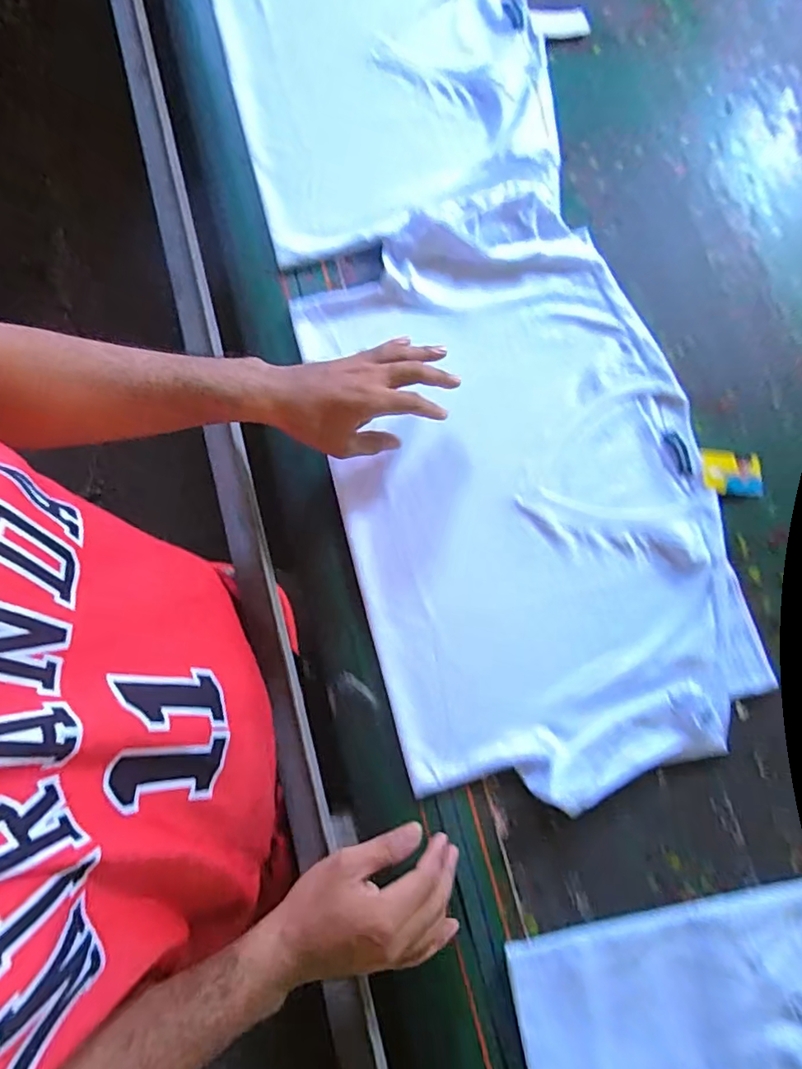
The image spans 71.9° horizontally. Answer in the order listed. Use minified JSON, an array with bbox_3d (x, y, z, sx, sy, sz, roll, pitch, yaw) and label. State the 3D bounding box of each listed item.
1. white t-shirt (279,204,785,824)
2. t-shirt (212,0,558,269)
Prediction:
[{"bbox_3d":[0.122,-0.046,0.562,0.357,0.027,0.571,-15,79,-2],"label":"white t-shirt"},{"bbox_3d":[-0.028,-0.605,0.676,0.368,0.036,0.548,-14,79,-2],"label":"t-shirt"}]

